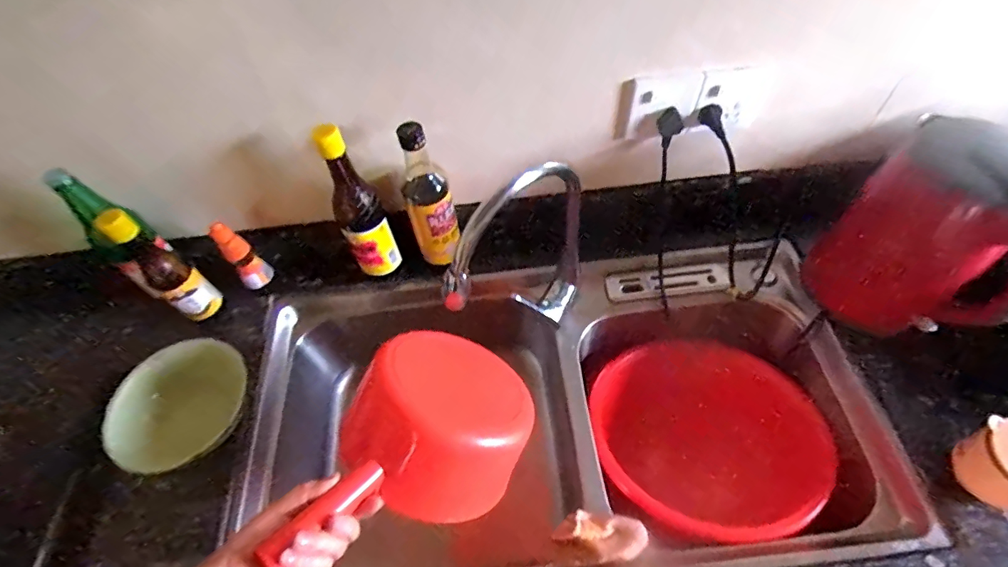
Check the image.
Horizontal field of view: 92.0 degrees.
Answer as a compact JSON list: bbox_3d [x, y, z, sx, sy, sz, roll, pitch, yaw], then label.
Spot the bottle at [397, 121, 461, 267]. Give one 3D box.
[{"bbox_3d":[-0.103,-0.111,0.655,0.066,0.207,0.055,-17,55,-7],"label":"bottle"}]

